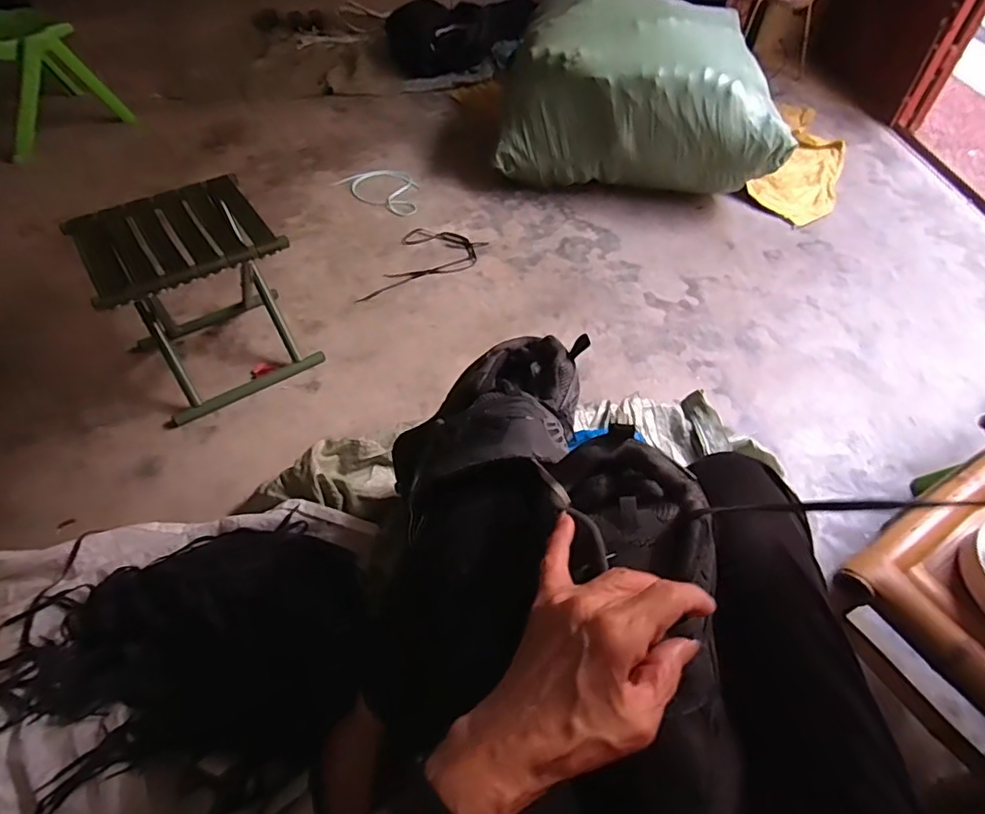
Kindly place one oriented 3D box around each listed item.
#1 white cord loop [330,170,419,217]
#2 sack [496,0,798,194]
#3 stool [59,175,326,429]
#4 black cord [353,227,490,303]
[{"bbox_3d":[-0.315,-0.640,1.638,0.315,0.014,0.173,29,56,20],"label":"white cord loop"},{"bbox_3d":[0.423,-0.899,1.571,0.730,0.361,0.498,9,51,6],"label":"sack"},{"bbox_3d":[-0.552,-0.202,1.081,0.299,0.314,0.271,-29,57,-23],"label":"stool"},{"bbox_3d":[-0.163,-0.348,1.399,0.214,0.012,0.315,14,52,9],"label":"black cord"}]

